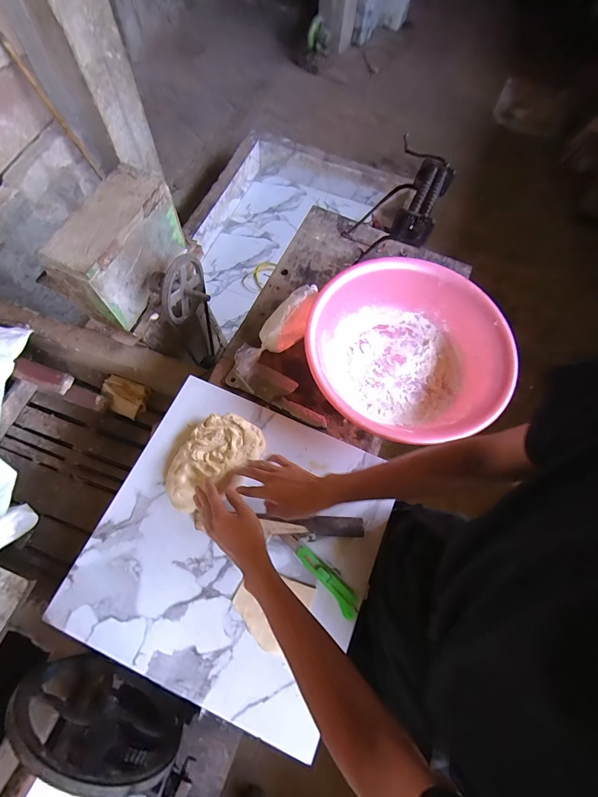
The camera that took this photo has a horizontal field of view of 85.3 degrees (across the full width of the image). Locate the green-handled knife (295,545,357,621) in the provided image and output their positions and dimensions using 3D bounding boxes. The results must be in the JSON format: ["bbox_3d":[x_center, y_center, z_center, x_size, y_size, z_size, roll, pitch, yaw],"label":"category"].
[{"bbox_3d":[0.053,0.322,0.579,0.035,0.010,0.140,-38,77,-17],"label":"green-handled knife"}]

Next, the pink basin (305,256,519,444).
[{"bbox_3d":[0.224,-0.102,0.692,0.393,0.109,0.396,2,69,-4],"label":"pink basin"}]

